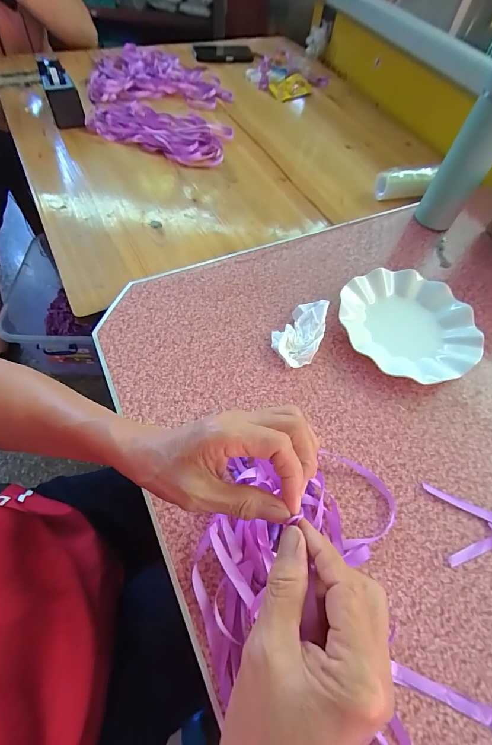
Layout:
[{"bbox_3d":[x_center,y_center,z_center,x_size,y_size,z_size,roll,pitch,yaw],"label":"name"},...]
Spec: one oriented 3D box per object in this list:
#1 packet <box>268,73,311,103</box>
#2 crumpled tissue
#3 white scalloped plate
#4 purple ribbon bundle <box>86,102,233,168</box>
[{"bbox_3d":[0.116,-0.727,0.851,0.099,0.035,0.047,-27,66,-17],"label":"packet"},{"bbox_3d":[0.072,-0.055,0.439,0.058,0.029,0.097,25,62,9],"label":"crumpled tissue"},{"bbox_3d":[0.218,-0.066,0.455,0.178,0.028,0.171,2,61,-3],"label":"white scalloped plate"},{"bbox_3d":[-0.190,-0.528,0.719,0.320,0.025,0.166,22,62,8],"label":"purple ribbon bundle"}]

